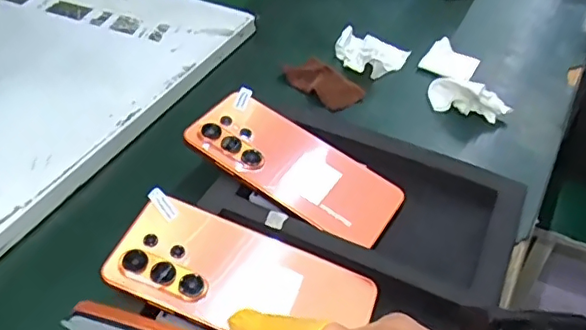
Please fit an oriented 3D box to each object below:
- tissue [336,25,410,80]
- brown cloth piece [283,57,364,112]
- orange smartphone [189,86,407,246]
[{"bbox_3d":[0.084,-0.117,0.612,0.077,0.034,0.063,7,44,6],"label":"tissue"},{"bbox_3d":[0.032,-0.083,0.589,0.051,0.019,0.085,-30,52,-28],"label":"brown cloth piece"},{"bbox_3d":[0.002,-0.002,0.451,0.169,0.010,0.078,32,51,13],"label":"orange smartphone"}]

